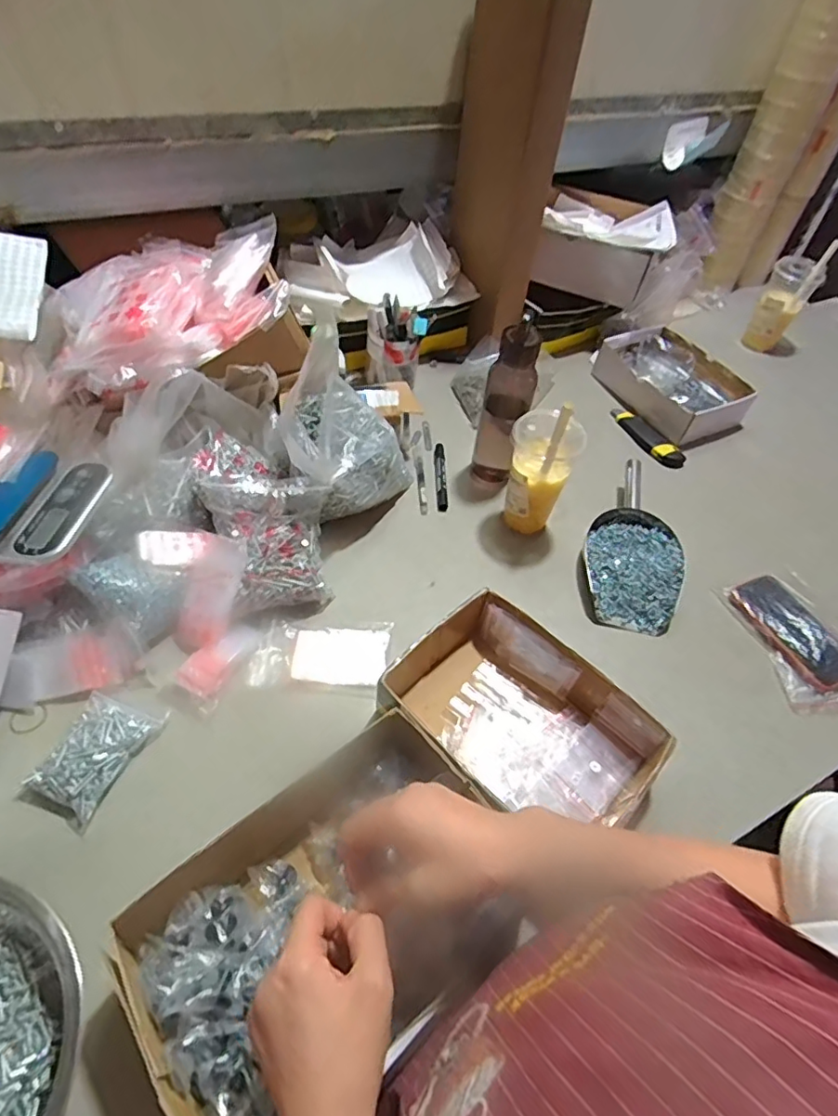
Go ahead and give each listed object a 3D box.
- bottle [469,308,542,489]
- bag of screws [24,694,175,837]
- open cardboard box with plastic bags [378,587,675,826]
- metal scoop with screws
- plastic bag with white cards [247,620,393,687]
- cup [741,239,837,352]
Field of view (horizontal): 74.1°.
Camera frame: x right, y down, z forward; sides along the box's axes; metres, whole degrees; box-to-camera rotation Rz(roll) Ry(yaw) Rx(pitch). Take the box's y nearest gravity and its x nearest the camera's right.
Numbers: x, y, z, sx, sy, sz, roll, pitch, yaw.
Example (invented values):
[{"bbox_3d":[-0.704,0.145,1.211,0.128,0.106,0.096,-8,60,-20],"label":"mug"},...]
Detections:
[{"bbox_3d":[0.124,-0.212,0.791,0.067,0.239,0.071,10,51,3],"label":"bottle"},{"bbox_3d":[-0.325,0.195,0.557,0.078,0.036,0.120,21,53,11],"label":"bag of screws"},{"bbox_3d":[0.107,0.162,0.595,0.276,0.074,0.173,39,58,23],"label":"open cardboard box with plastic bags"},{"bbox_3d":[0.296,-0.025,0.782,0.128,0.051,0.267,11,51,4],"label":"metal scoop with screws"},{"bbox_3d":[-0.115,0.115,0.658,0.154,0.022,0.082,4,51,-2],"label":"plastic bag with white cards"},{"bbox_3d":[0.752,-0.532,1.146,0.091,0.205,0.081,31,55,18],"label":"cup"}]

